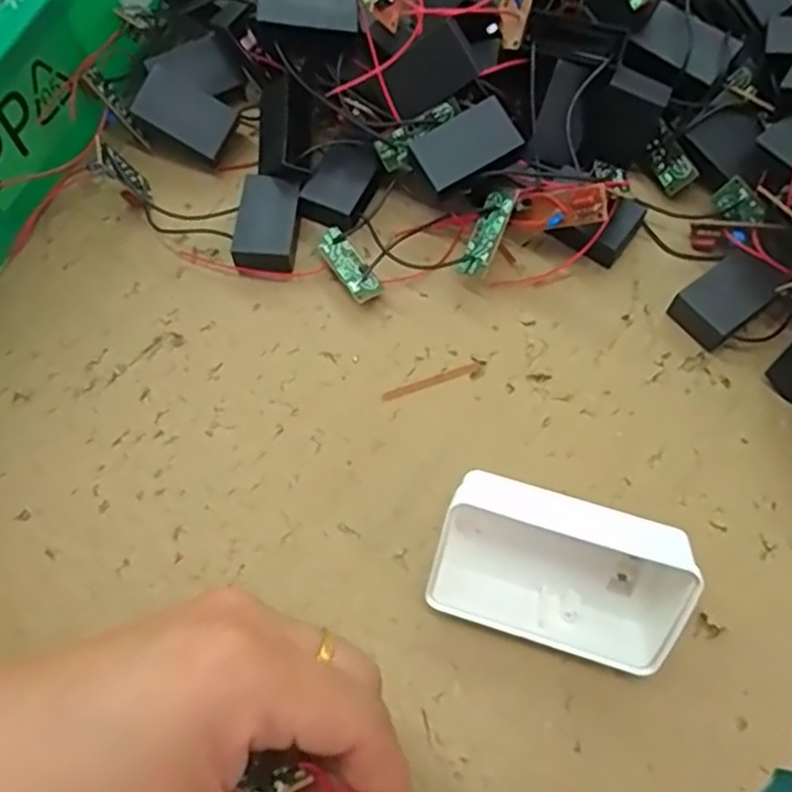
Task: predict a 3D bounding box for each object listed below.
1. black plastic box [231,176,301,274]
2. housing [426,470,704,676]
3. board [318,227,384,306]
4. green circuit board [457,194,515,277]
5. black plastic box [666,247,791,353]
[{"bbox_3d":[-0.063,-0.084,0.346,0.028,0.021,0.049,2,66,2],"label":"black plastic box"},{"bbox_3d":[0.060,0.067,0.259,0.088,0.052,0.047,16,67,8],"label":"housing"},{"bbox_3d":[-0.023,-0.063,0.337,0.016,0.006,0.041,-28,72,-26],"label":"board"},{"bbox_3d":[0.043,-0.076,0.328,0.014,0.004,0.040,24,93,11],"label":"green circuit board"},{"bbox_3d":[0.155,-0.045,0.324,0.045,0.019,0.030,-35,70,-13],"label":"black plastic box"}]

